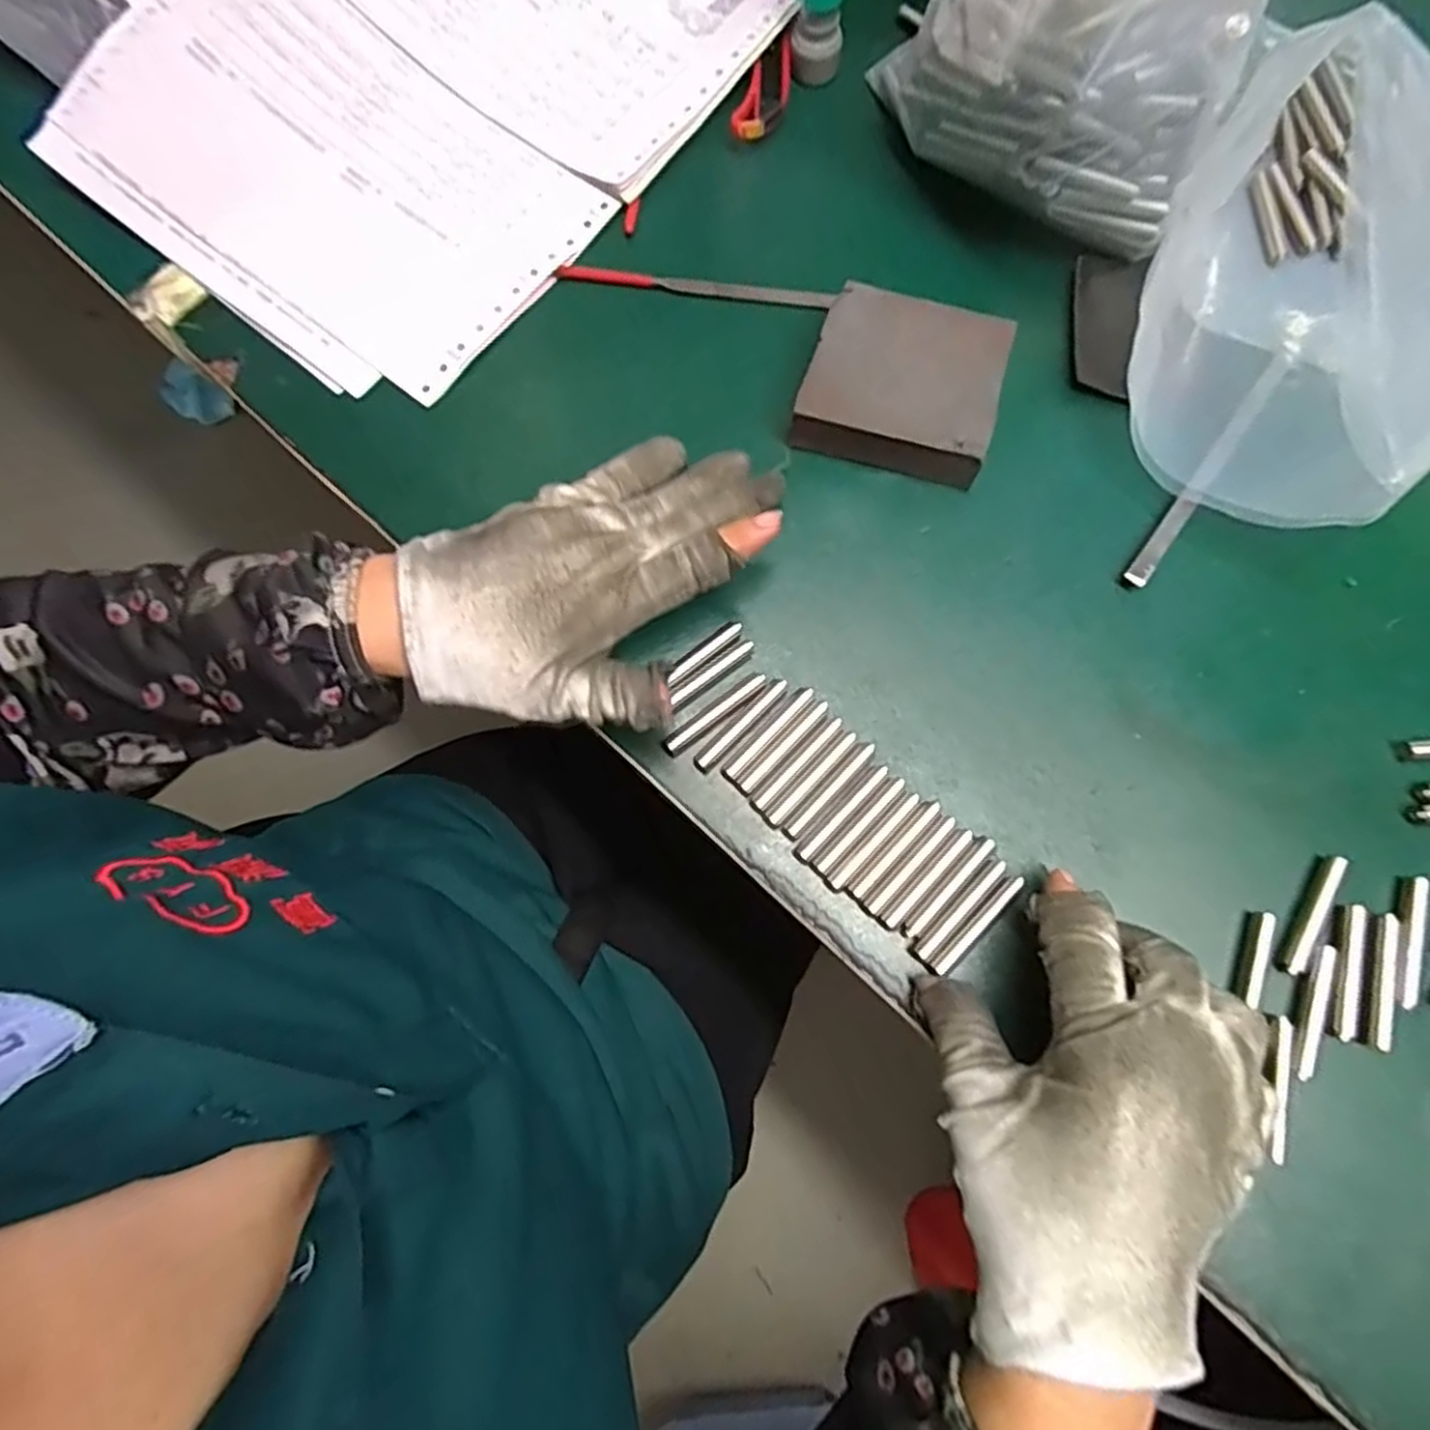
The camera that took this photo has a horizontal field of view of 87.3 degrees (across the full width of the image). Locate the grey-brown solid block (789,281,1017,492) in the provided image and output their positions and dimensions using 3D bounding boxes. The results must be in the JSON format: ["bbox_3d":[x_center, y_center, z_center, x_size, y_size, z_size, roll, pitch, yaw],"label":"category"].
[{"bbox_3d":[0.081,-0.140,0.325,0.079,0.027,0.075,18,78,5],"label":"grey-brown solid block"}]

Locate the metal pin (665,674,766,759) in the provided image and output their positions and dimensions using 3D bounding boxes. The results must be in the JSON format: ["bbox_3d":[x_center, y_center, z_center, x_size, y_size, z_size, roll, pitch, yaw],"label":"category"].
[{"bbox_3d":[0.000,-0.001,0.299,0.048,0.004,0.007,-37,79,-7],"label":"metal pin"}]

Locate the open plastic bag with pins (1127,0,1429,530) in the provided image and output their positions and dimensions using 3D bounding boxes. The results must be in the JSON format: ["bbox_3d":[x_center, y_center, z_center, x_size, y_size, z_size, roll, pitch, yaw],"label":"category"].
[{"bbox_3d":[0.243,-0.166,0.283,0.134,0.116,0.171,44,81,10],"label":"open plastic bag with pins"}]

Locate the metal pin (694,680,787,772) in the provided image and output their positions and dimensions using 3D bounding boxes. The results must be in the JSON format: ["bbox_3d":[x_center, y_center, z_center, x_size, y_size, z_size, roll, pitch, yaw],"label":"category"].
[{"bbox_3d":[0.011,0.003,0.298,0.048,0.004,0.007,-44,80,-9],"label":"metal pin"}]

